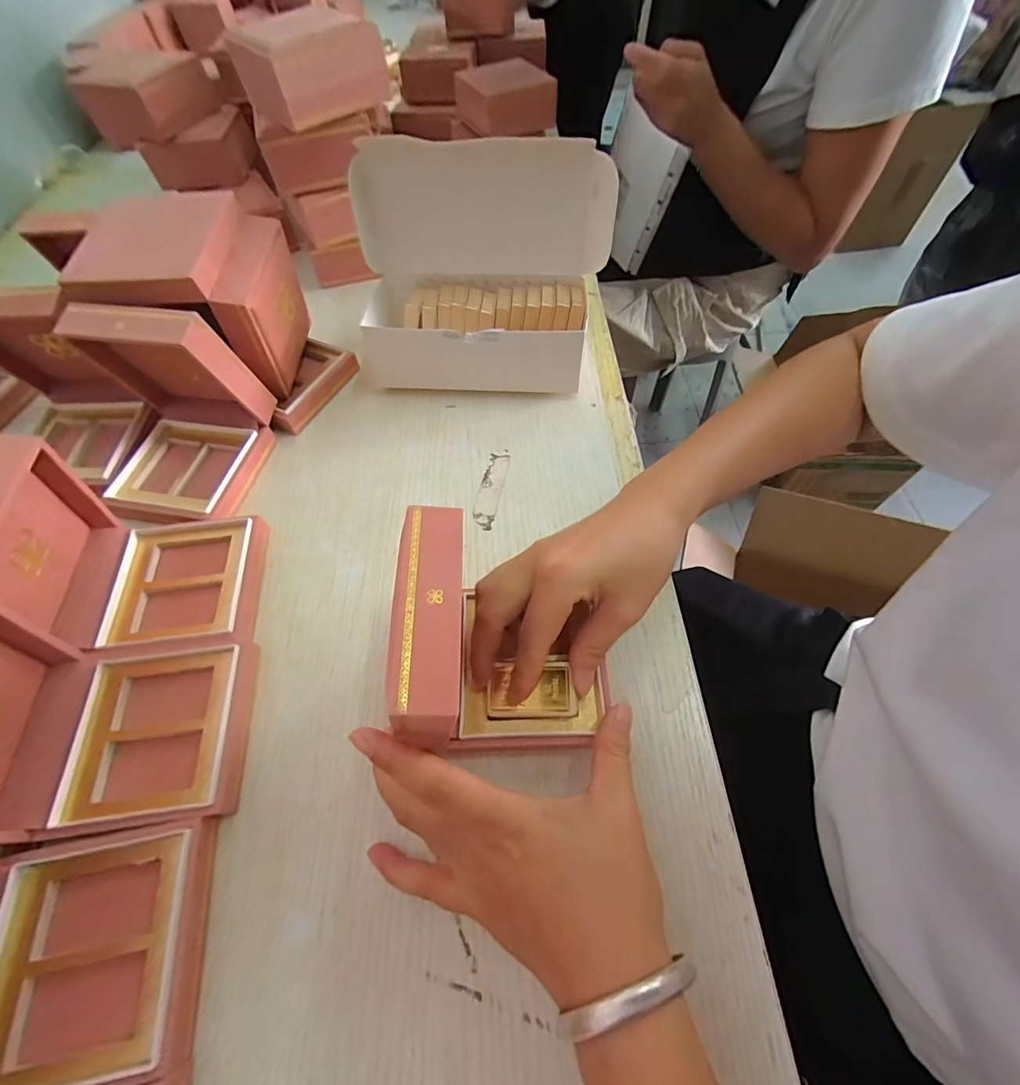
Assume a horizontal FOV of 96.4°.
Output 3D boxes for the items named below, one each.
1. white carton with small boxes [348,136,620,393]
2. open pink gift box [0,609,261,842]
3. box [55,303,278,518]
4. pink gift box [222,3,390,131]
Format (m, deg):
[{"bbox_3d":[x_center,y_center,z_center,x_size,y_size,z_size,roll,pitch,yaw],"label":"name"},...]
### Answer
[{"bbox_3d":[-0.025,-0.205,0.353,0.191,0.142,0.107,3,60,4],"label":"white carton with small boxes"},{"bbox_3d":[-0.197,0.080,0.209,0.107,0.099,0.094,-6,60,-2],"label":"open pink gift box"},{"bbox_3d":[-0.237,-0.089,0.304,0.095,0.093,0.101,6,60,6],"label":"box"},{"bbox_3d":[-0.160,-0.384,0.364,0.097,0.047,0.080,-35,64,-17],"label":"pink gift box"}]

